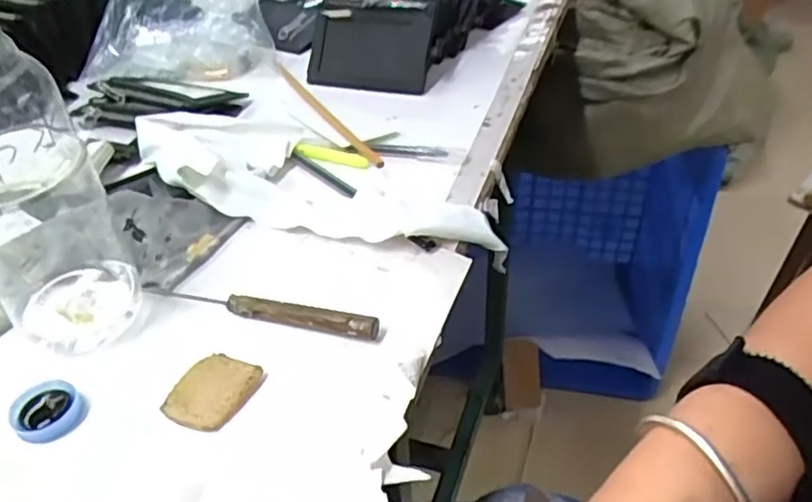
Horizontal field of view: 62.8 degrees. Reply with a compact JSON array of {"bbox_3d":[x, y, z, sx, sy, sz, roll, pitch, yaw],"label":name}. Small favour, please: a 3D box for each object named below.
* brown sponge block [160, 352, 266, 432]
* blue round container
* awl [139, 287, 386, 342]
[{"bbox_3d":[-0.094,0.067,0.323,0.033,0.006,0.041,17,44,22],"label":"brown sponge block"},{"bbox_3d":[-0.170,0.076,0.316,0.033,0.011,0.031,-1,40,1],"label":"blue round container"},{"bbox_3d":[-0.082,0.030,0.361,0.138,0.013,0.009,10,41,14],"label":"awl"}]

